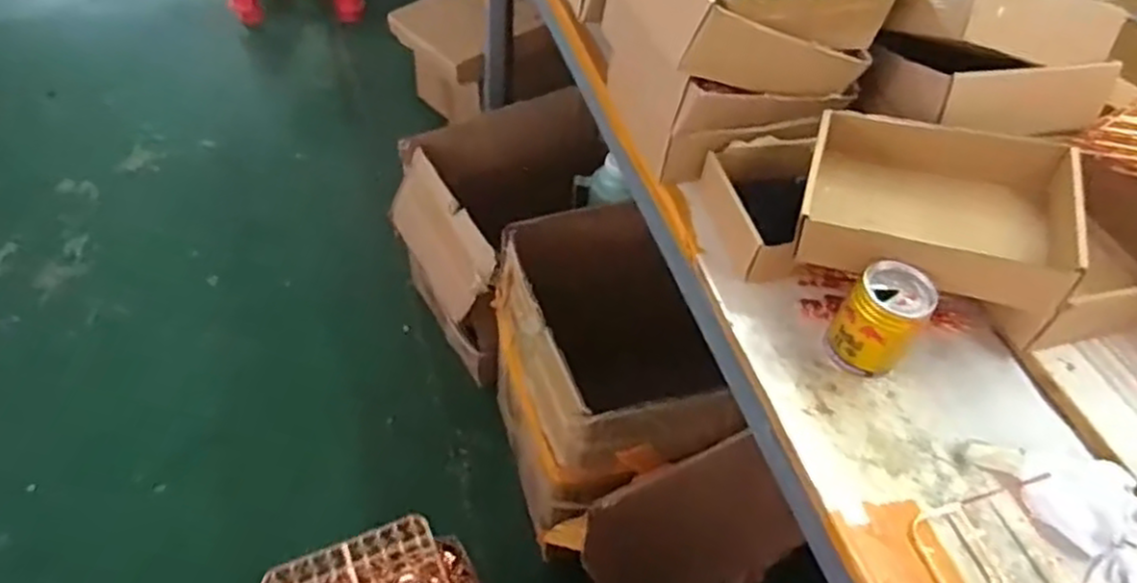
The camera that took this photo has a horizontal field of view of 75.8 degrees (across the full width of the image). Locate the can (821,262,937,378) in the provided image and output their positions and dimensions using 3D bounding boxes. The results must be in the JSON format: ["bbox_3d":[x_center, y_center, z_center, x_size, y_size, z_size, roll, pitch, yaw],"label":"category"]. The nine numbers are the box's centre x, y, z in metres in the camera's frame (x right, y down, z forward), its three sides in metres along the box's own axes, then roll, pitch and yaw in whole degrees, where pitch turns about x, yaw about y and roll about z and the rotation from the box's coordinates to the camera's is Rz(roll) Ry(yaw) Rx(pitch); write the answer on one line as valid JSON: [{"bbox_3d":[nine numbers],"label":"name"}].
[{"bbox_3d":[0.263,0.027,0.623,0.060,0.092,0.057,3,51,-4],"label":"can"}]

